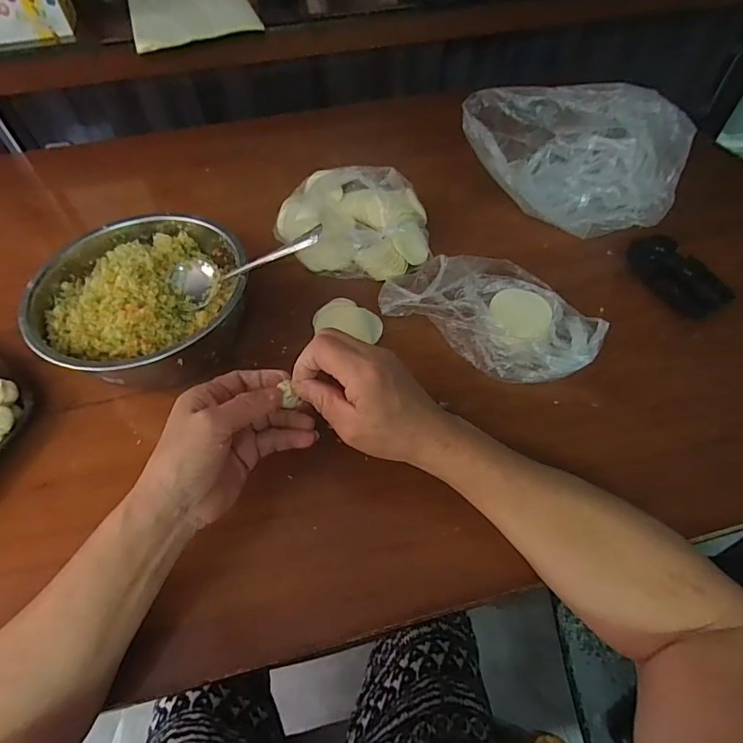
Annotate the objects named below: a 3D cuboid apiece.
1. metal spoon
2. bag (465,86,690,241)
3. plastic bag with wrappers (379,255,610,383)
[{"bbox_3d":[-0.111,-0.091,0.389,0.169,0.028,0.051,-8,54,34],"label":"metal spoon"},{"bbox_3d":[0.218,-0.243,0.512,0.238,0.130,0.111,11,56,9],"label":"bag"},{"bbox_3d":[0.121,-0.065,0.448,0.201,0.040,0.122,30,61,21],"label":"plastic bag with wrappers"}]

